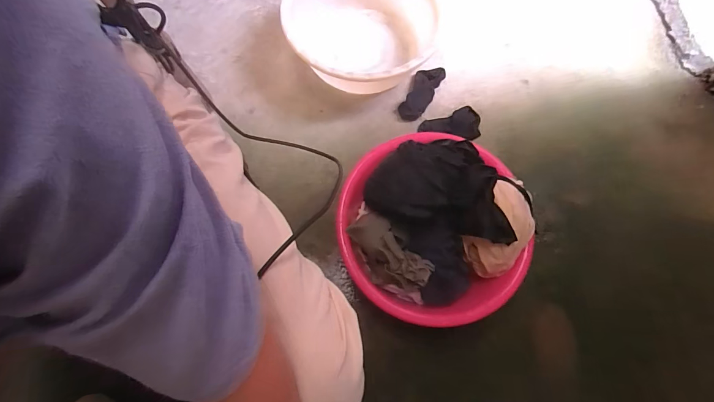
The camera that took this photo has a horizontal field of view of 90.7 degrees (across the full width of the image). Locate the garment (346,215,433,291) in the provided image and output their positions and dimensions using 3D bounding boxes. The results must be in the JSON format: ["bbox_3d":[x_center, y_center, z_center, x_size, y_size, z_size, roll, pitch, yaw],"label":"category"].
[{"bbox_3d":[0.051,0.096,0.612,0.079,0.070,0.153,-43,77,-14],"label":"garment"}]

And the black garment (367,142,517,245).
[{"bbox_3d":[0.150,-0.041,0.586,0.238,0.093,0.171,13,72,3],"label":"black garment"}]

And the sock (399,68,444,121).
[{"bbox_3d":[0.155,-0.262,0.845,0.062,0.028,0.165,28,75,6],"label":"sock"}]

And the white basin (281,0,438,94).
[{"bbox_3d":[0.001,-0.396,0.824,0.308,0.143,0.328,0,74,-1],"label":"white basin"}]

